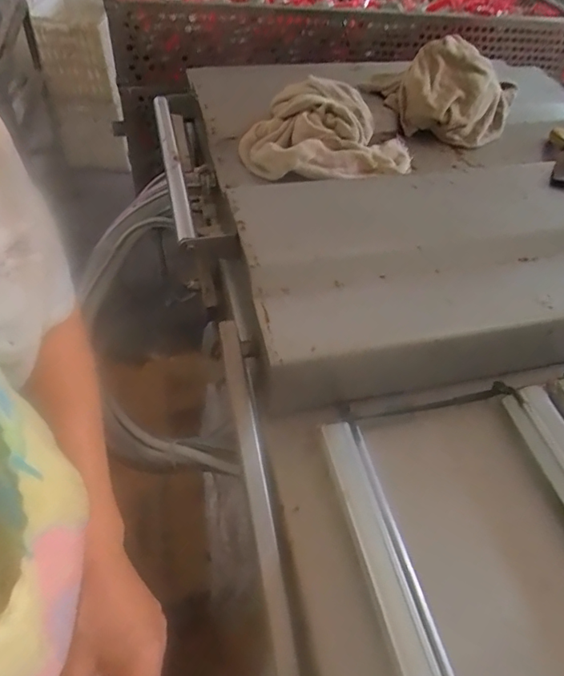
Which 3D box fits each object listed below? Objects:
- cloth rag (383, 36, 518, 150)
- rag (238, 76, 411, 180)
[{"bbox_3d":[0.288,-0.412,0.801,0.183,0.110,0.169,27,53,17],"label":"cloth rag"},{"bbox_3d":[0.070,-0.309,0.708,0.244,0.073,0.176,10,50,4],"label":"rag"}]

